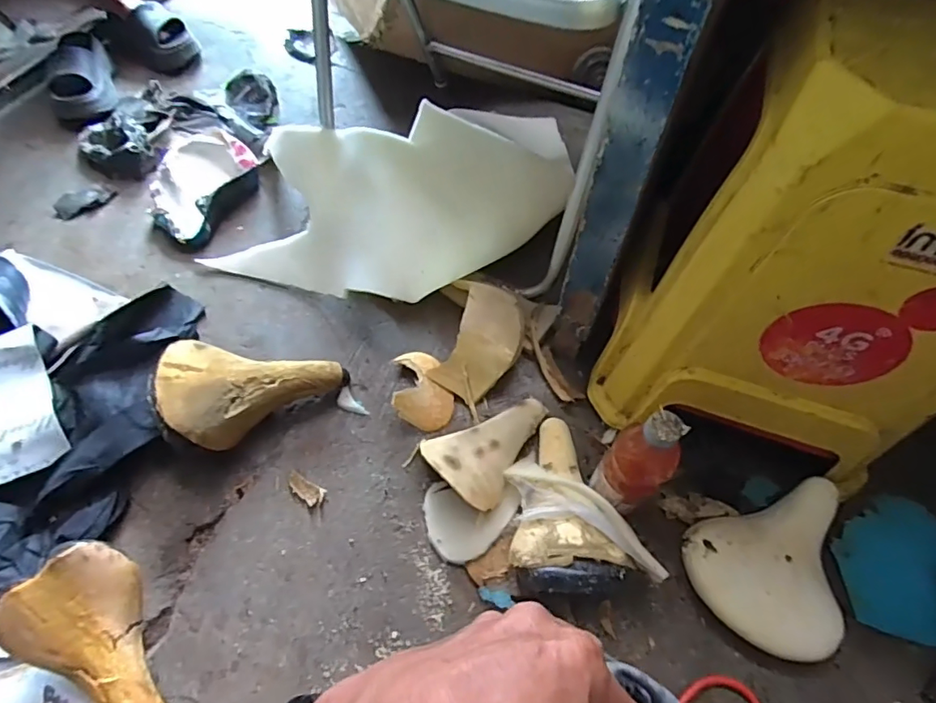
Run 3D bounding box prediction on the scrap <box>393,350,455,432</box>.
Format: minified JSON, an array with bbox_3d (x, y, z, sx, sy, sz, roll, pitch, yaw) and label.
[{"bbox_3d":[-0.064,0.050,0.738,0.083,0.051,0.123,-3,60,-4],"label":"scrap"}]

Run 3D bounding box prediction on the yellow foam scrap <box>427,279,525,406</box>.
[{"bbox_3d":[0.017,-0.016,0.758,0.119,0.081,0.165,14,61,6],"label":"yellow foam scrap"}]

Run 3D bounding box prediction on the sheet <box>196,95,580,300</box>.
[{"bbox_3d":[-0.131,-0.202,0.787,0.544,0.207,0.260,7,60,2],"label":"sheet"}]

